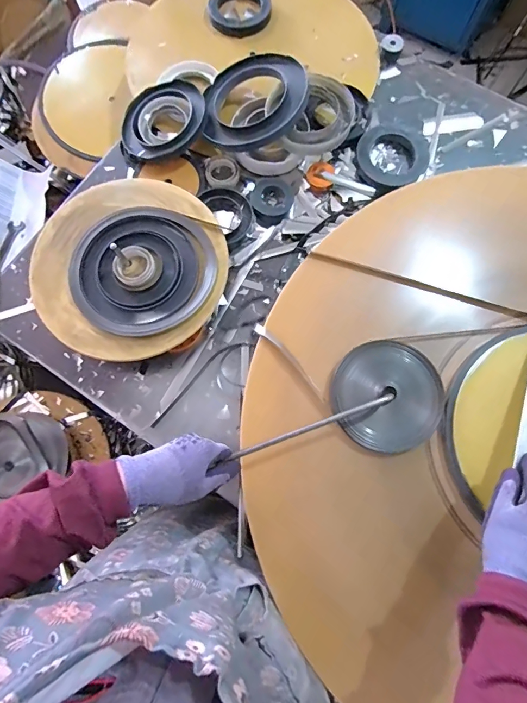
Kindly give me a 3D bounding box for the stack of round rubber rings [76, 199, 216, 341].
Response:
[{"bbox_3d":[-0.175,-0.122,0.568,0.197,0.018,0.197,-7,76,-1],"label":"stack of round rubber rings"}]

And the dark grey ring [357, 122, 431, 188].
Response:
[{"bbox_3d":[0.227,-0.347,0.672,0.118,0.026,0.123,0,76,1],"label":"dark grey ring"}]

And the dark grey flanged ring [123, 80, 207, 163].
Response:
[{"bbox_3d":[-0.173,-0.394,0.662,0.151,0.017,0.146,-2,83,15],"label":"dark grey flanged ring"}]

